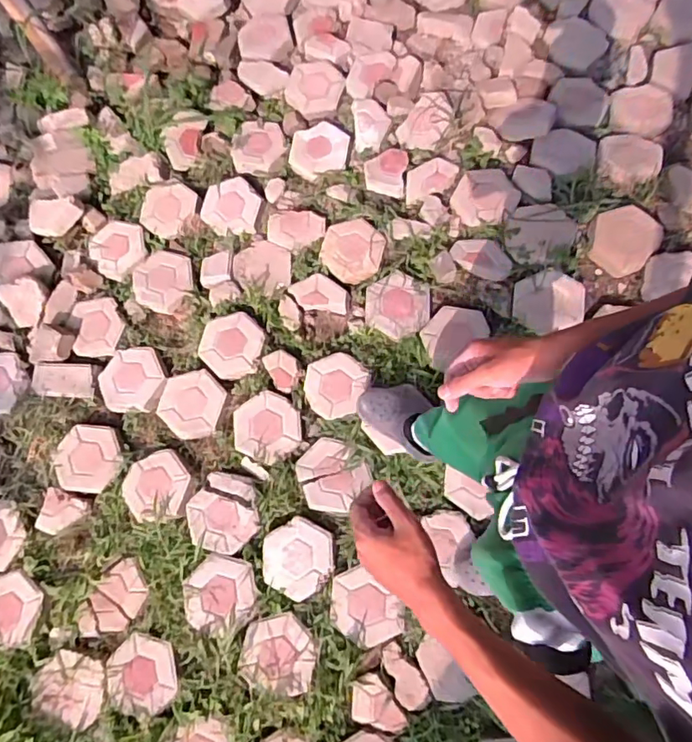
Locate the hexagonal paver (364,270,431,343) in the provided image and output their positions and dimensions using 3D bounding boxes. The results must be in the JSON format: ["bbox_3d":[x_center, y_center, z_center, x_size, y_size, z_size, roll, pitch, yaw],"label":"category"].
[{"bbox_3d":[0.165,-0.214,1.699,0.205,0.034,0.201,30,79,11],"label":"hexagonal paver"}]

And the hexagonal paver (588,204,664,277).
[{"bbox_3d":[0.861,-0.413,1.647,0.196,0.051,0.230,41,81,13],"label":"hexagonal paver"}]

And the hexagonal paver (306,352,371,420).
[{"bbox_3d":[-0.036,0.046,1.650,0.187,0.032,0.195,21,77,9],"label":"hexagonal paver"}]

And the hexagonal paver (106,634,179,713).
[{"bbox_3d":[-0.552,0.819,1.428,0.209,0.033,0.183,13,76,7],"label":"hexagonal paver"}]

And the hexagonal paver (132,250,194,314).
[{"bbox_3d":[-0.614,-0.305,1.780,0.214,0.057,0.208,-32,75,-5],"label":"hexagonal paver"}]

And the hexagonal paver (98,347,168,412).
[{"bbox_3d":[-0.674,0.026,1.685,0.215,0.054,0.204,0,75,4],"label":"hexagonal paver"}]

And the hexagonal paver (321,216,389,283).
[{"bbox_3d":[0.020,-0.401,1.757,0.207,0.054,0.214,16,76,8],"label":"hexagonal paver"}]

